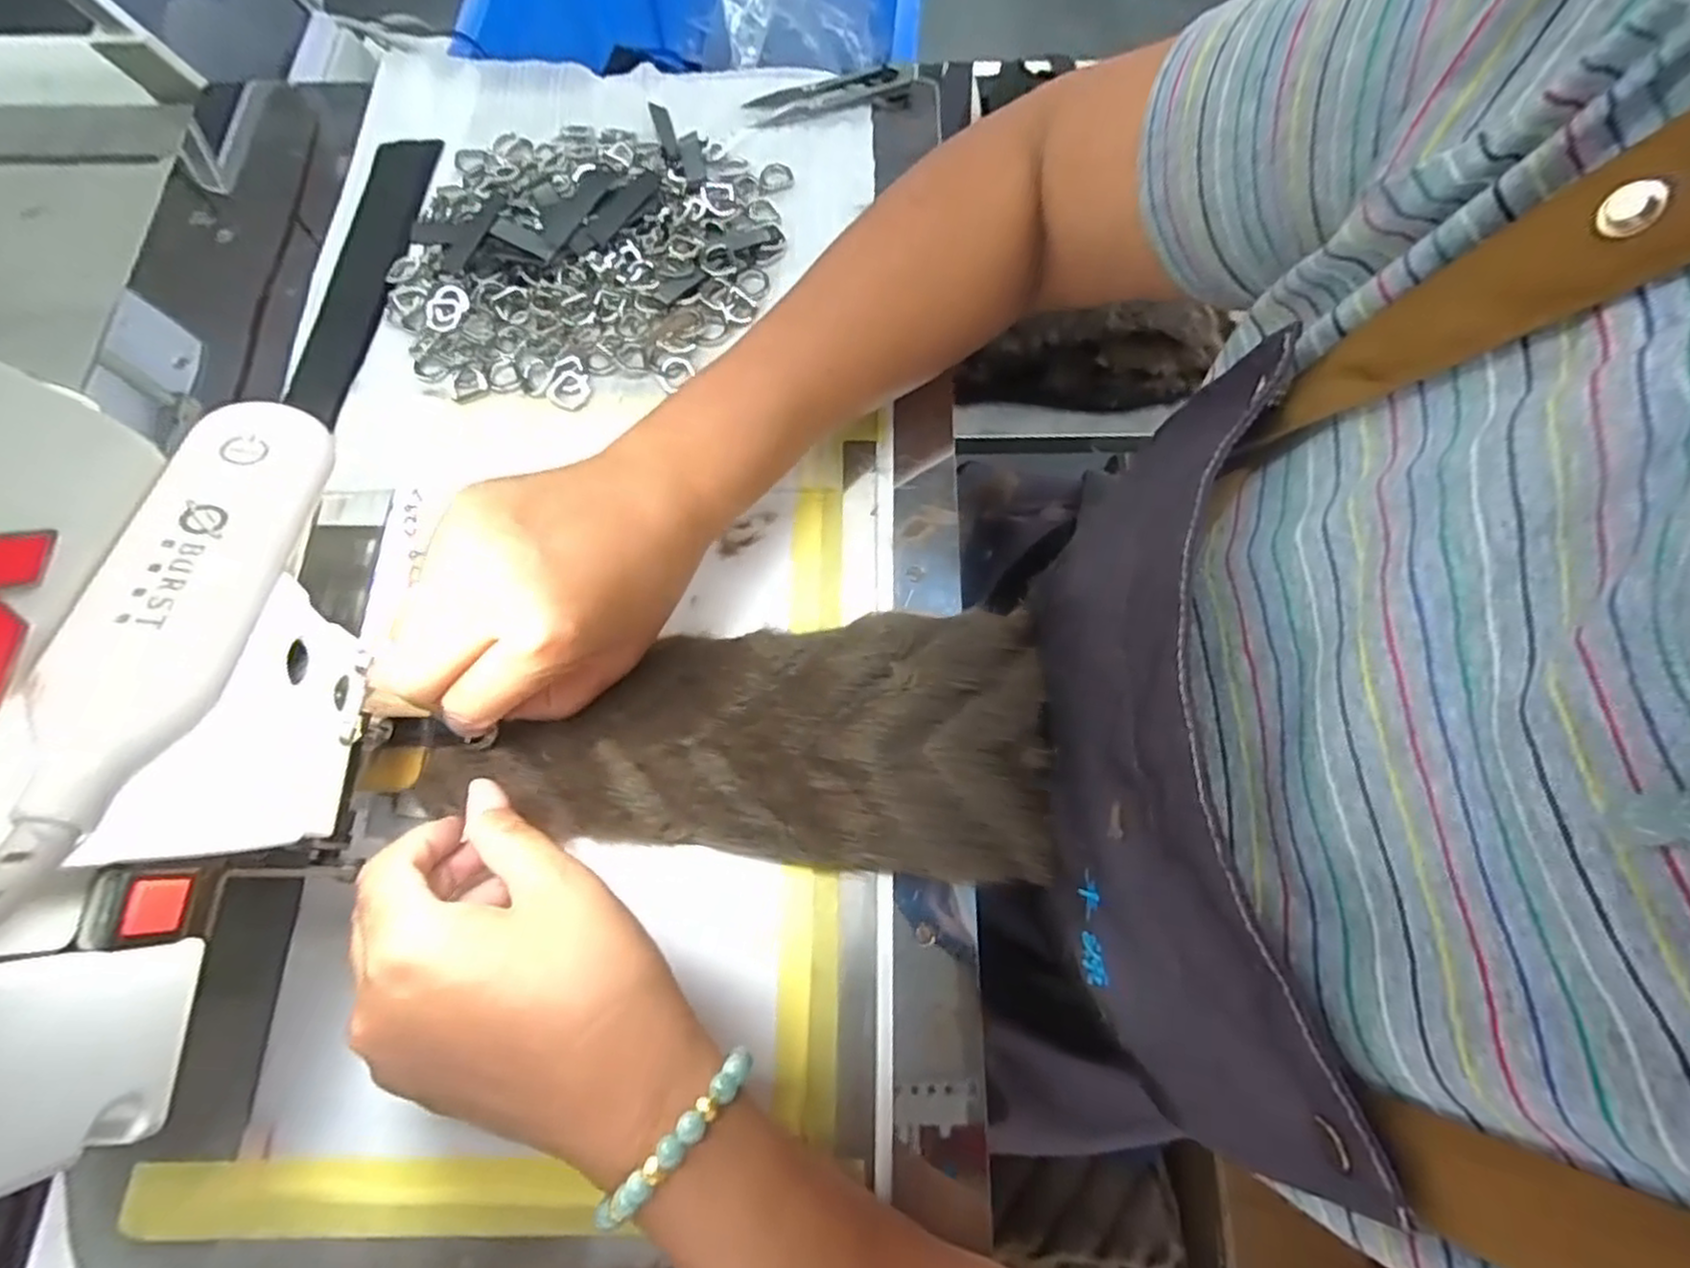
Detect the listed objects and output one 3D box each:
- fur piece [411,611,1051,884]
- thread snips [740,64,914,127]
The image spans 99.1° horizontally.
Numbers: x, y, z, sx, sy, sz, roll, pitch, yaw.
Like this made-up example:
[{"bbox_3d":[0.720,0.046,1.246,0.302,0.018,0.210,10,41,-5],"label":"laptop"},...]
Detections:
[{"bbox_3d":[-0.040,0.047,0.307,0.253,0.015,0.109,-1,72,-2],"label":"fur piece"},{"bbox_3d":[-0.009,-0.328,0.436,0.099,0.013,0.022,-11,73,-3],"label":"thread snips"}]

